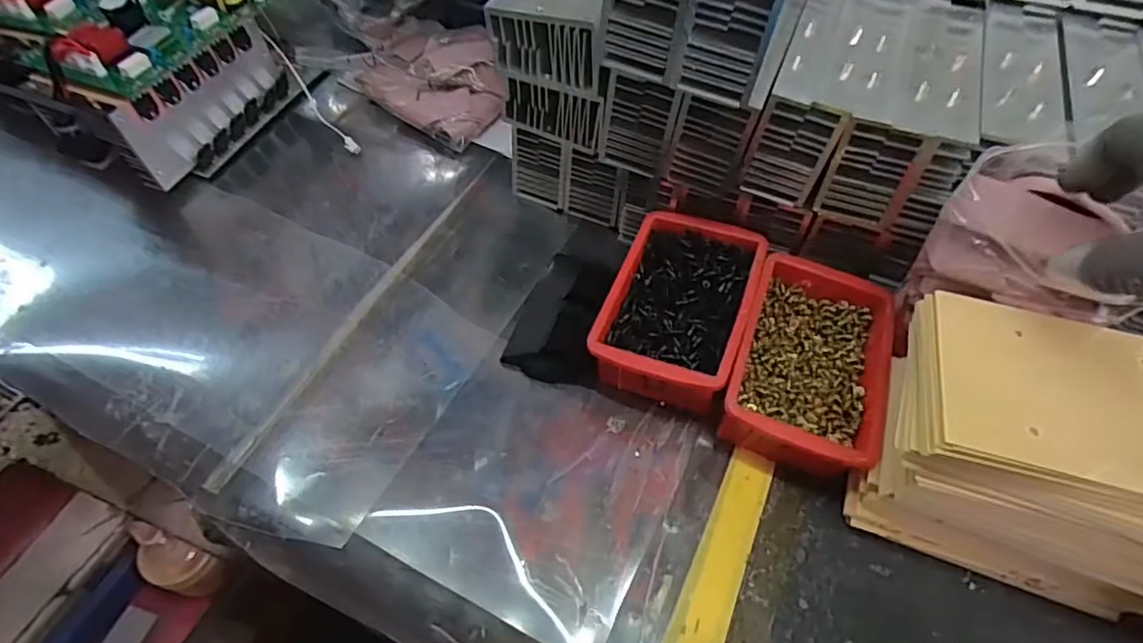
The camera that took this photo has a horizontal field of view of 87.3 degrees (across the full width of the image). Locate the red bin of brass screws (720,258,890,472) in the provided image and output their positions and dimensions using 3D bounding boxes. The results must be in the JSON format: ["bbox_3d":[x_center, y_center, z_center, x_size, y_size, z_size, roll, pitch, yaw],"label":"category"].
[{"bbox_3d":[0.168,0.032,0.430,0.096,0.057,0.152,19,58,12],"label":"red bin of brass screws"}]

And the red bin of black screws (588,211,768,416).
[{"bbox_3d":[0.081,-0.008,0.457,0.097,0.057,0.147,18,57,11],"label":"red bin of black screws"}]

